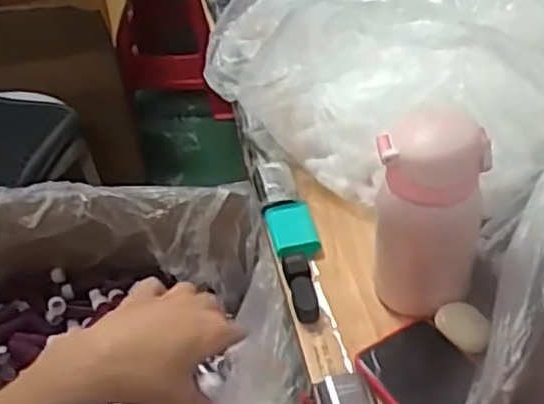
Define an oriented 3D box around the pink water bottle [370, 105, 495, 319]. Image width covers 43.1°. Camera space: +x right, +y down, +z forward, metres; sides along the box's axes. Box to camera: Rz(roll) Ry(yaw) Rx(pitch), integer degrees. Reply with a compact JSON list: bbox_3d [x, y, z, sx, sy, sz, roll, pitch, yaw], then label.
[{"bbox_3d":[0.119,0.016,0.534,0.076,0.168,0.069,4,42,10],"label":"pink water bottle"}]

